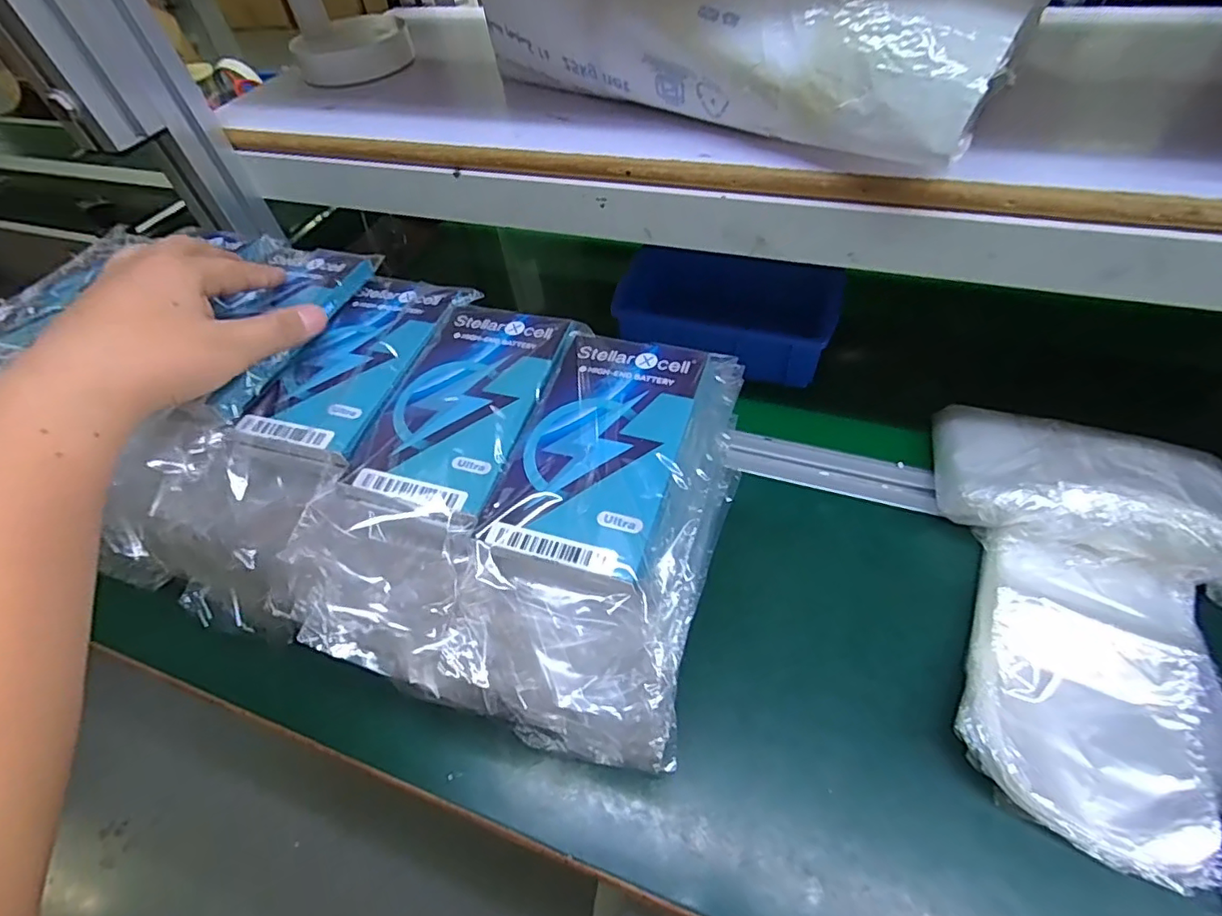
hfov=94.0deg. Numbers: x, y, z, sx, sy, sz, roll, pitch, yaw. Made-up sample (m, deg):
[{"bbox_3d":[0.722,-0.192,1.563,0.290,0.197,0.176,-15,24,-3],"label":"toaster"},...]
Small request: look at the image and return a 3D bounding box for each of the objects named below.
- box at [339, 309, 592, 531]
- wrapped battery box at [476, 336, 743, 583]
[{"bbox_3d":[-0.075,-0.031,0.303,0.083,0.013,0.133,14,54,17],"label":"box"},{"bbox_3d":[0.002,-0.008,0.274,0.092,0.014,0.131,13,54,16],"label":"wrapped battery box"}]

